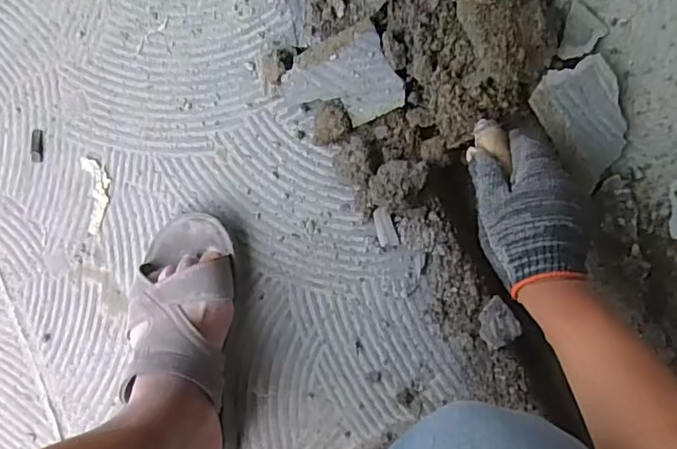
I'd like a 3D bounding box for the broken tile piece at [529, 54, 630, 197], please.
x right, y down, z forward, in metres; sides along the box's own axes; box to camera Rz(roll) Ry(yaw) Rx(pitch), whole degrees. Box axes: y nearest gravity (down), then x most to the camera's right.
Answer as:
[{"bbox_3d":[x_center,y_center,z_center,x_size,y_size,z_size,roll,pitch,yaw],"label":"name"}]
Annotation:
[{"bbox_3d":[0.227,-0.097,0.510,0.077,0.006,0.107,-39,105,-1],"label":"broken tile piece"}]

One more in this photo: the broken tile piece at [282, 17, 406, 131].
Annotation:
[{"bbox_3d":[0.002,-0.135,0.548,0.107,0.008,0.085,-24,100,19],"label":"broken tile piece"}]

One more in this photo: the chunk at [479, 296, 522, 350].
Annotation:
[{"bbox_3d":[0.150,0.094,0.538,0.036,0.020,0.038,-37,86,7],"label":"chunk"}]

